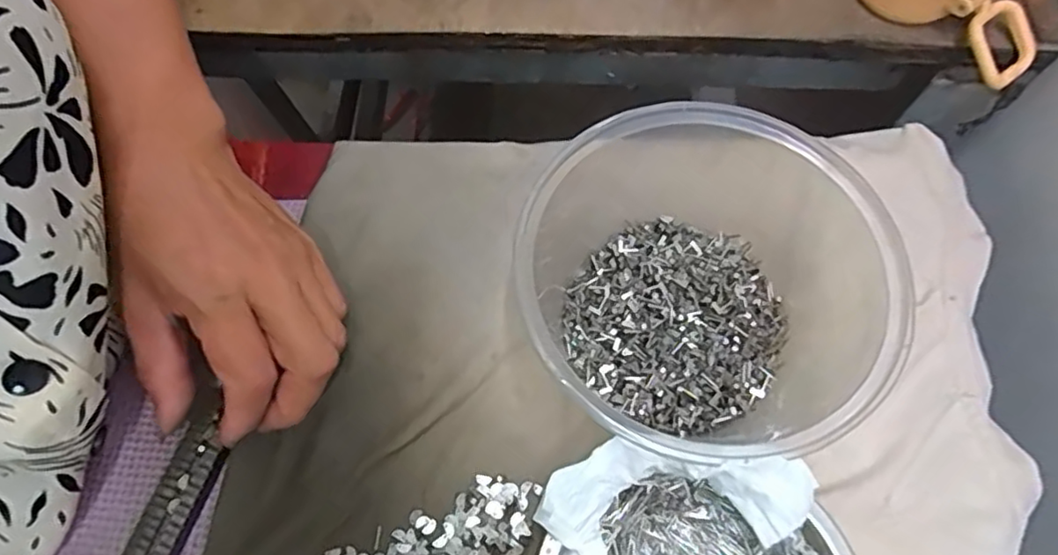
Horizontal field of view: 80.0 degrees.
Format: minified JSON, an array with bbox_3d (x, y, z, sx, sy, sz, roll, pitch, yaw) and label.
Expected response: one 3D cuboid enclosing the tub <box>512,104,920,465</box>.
[{"bbox_3d":[0.073,0.001,0.258,0.145,0.066,0.124,27,70,10],"label":"tub"}]

